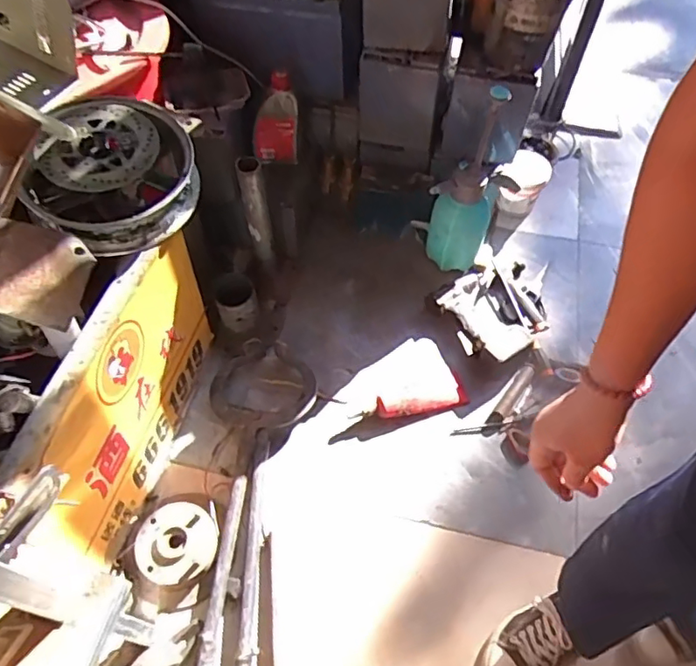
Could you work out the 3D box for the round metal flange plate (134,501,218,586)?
[{"bbox_3d":[-0.299,0.364,0.988,0.132,0.042,0.127,1,56,-1],"label":"round metal flange plate"}]

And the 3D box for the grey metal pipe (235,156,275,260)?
[{"bbox_3d":[-0.191,-0.249,1.193,0.047,0.275,0.055,-10,56,-8],"label":"grey metal pipe"}]

